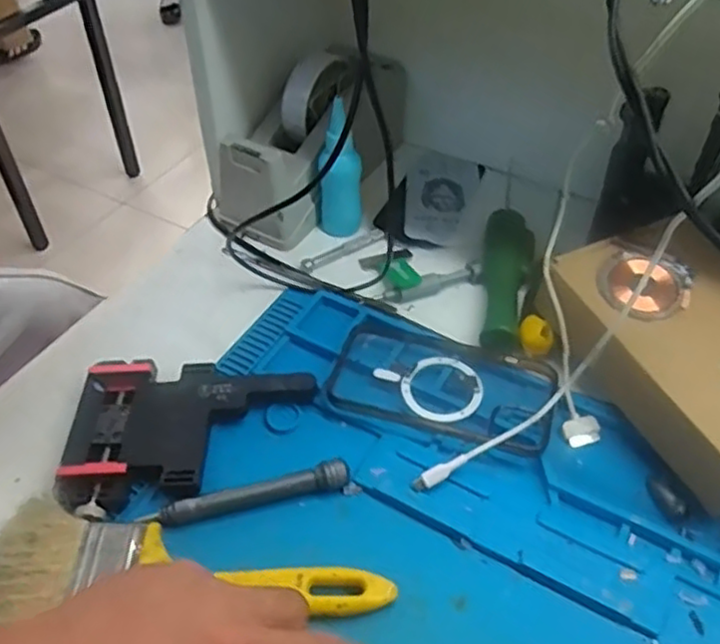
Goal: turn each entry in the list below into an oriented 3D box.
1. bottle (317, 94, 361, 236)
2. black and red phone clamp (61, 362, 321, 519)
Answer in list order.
[{"bbox_3d":[-0.018,-0.122,0.569,0.036,0.119,0.035,-4,46,-4],"label":"bottle"},{"bbox_3d":[-0.115,0.077,0.441,0.149,0.027,0.114,6,47,5],"label":"black and red phone clamp"}]

